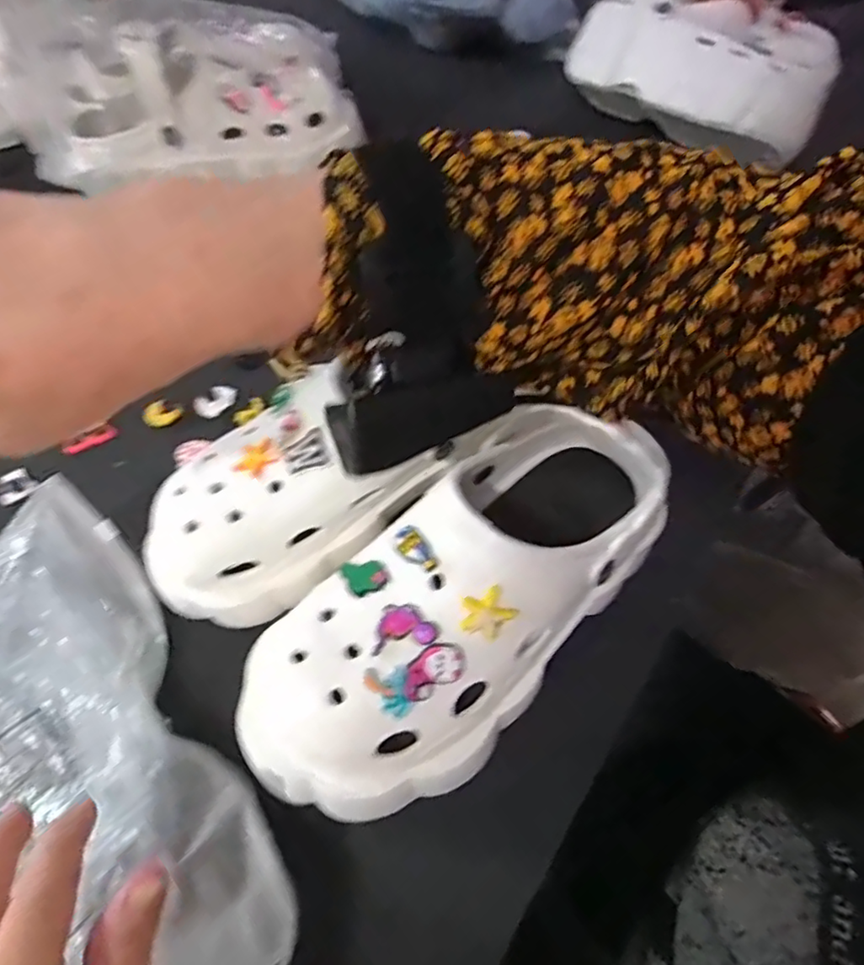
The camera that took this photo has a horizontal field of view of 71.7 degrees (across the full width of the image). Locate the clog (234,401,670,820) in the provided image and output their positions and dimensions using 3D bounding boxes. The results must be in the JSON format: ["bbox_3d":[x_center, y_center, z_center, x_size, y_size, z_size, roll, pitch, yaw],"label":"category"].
[{"bbox_3d":[0.020,0.062,0.316,0.249,0.099,0.105,-39,65,-20],"label":"clog"}]

